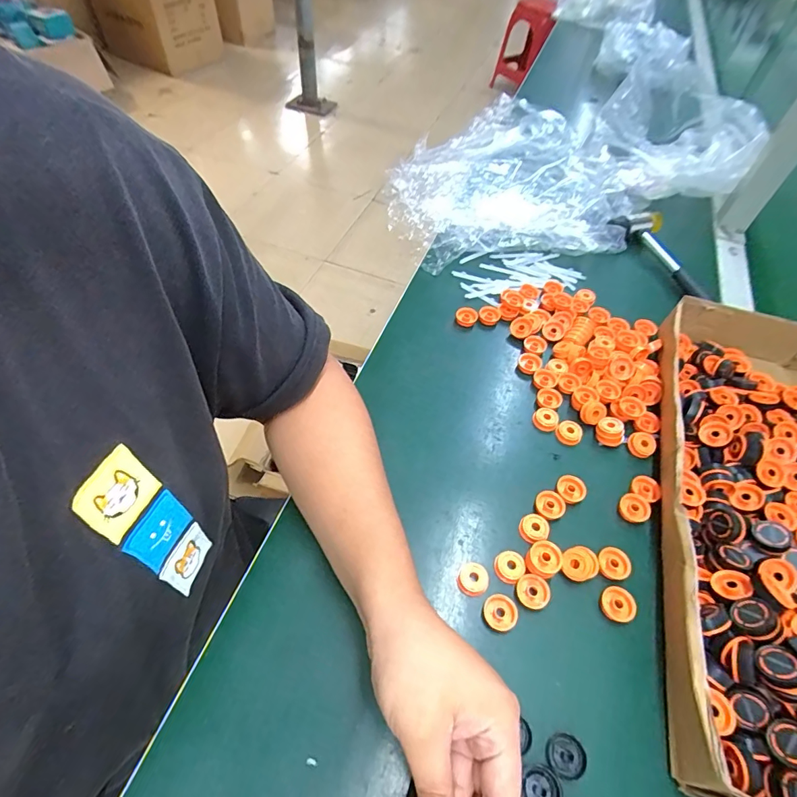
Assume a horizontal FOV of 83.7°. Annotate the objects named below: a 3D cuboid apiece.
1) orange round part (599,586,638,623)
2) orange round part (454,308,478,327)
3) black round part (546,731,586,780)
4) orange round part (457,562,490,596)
[{"bbox_3d":[0.177,0.167,0.359,0.026,0.007,0.025,-1,53,1],"label":"orange round part"},{"bbox_3d":[0.084,-0.102,0.549,0.026,0.010,0.027,-1,53,1],"label":"orange round part"},{"bbox_3d":[0.115,0.245,0.304,0.026,0.004,0.024,-1,53,1],"label":"black round part"},{"bbox_3d":[0.061,0.149,0.366,0.025,0.006,0.024,-1,53,1],"label":"orange round part"}]

